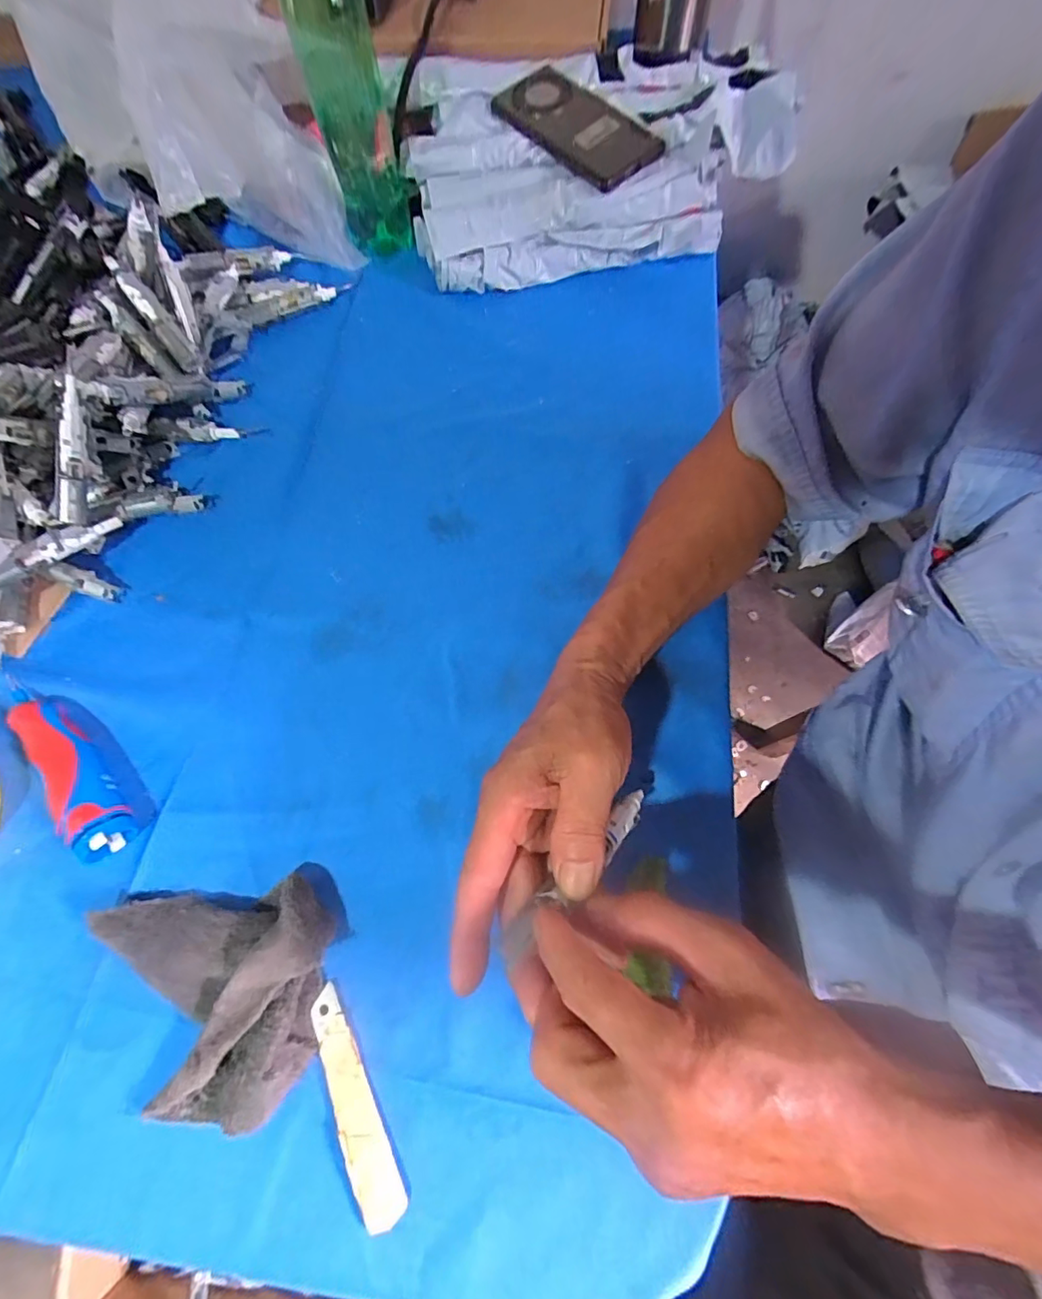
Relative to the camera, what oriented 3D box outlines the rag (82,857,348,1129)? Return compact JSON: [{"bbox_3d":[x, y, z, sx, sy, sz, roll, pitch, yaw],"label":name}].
[{"bbox_3d":[-0.175,0.200,0.295,0.136,0.030,0.120,-10,70,-2],"label":"rag"}]

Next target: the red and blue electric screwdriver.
[{"bbox_3d":[-0.310,0.072,0.348,0.033,0.030,0.149,-38,74,-11],"label":"red and blue electric screwdriver"}]

